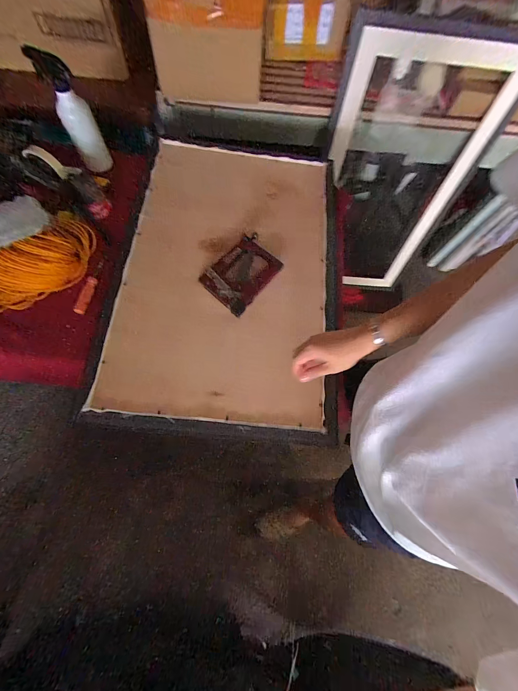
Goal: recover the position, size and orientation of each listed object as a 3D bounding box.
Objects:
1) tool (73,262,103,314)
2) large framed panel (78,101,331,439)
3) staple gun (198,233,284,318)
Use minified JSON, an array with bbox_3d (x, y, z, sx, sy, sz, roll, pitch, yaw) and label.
[{"bbox_3d":[-0.375,-0.129,0.658,0.021,0.018,0.126,17,70,1],"label":"tool"},{"bbox_3d":[-0.064,-0.249,0.701,0.500,0.038,0.874,6,70,-3],"label":"large framed panel"},{"bbox_3d":[-0.036,-0.164,0.668,0.118,0.027,0.166,44,80,-3],"label":"staple gun"}]

